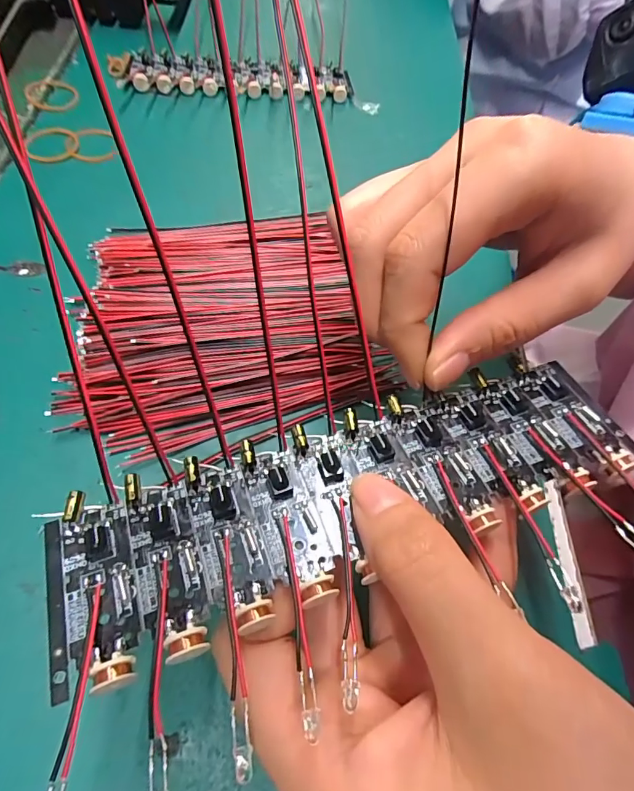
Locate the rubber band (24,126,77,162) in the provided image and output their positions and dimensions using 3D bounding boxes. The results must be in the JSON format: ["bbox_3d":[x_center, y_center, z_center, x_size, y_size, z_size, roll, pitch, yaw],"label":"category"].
[{"bbox_3d":[-0.165,-0.157,0.278,0.030,0.004,0.032,-24,65,-16],"label":"rubber band"}]

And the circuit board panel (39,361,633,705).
[{"bbox_3d":[0.013,0.025,0.124,0.161,0.011,0.046,-16,63,-14],"label":"circuit board panel"}]

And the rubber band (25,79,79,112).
[{"bbox_3d":[-0.178,-0.203,0.302,0.031,0.004,0.035,-20,64,-14],"label":"rubber band"}]

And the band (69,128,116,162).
[{"bbox_3d":[-0.140,-0.160,0.285,0.027,0.004,0.033,-2,61,-4],"label":"band"}]

